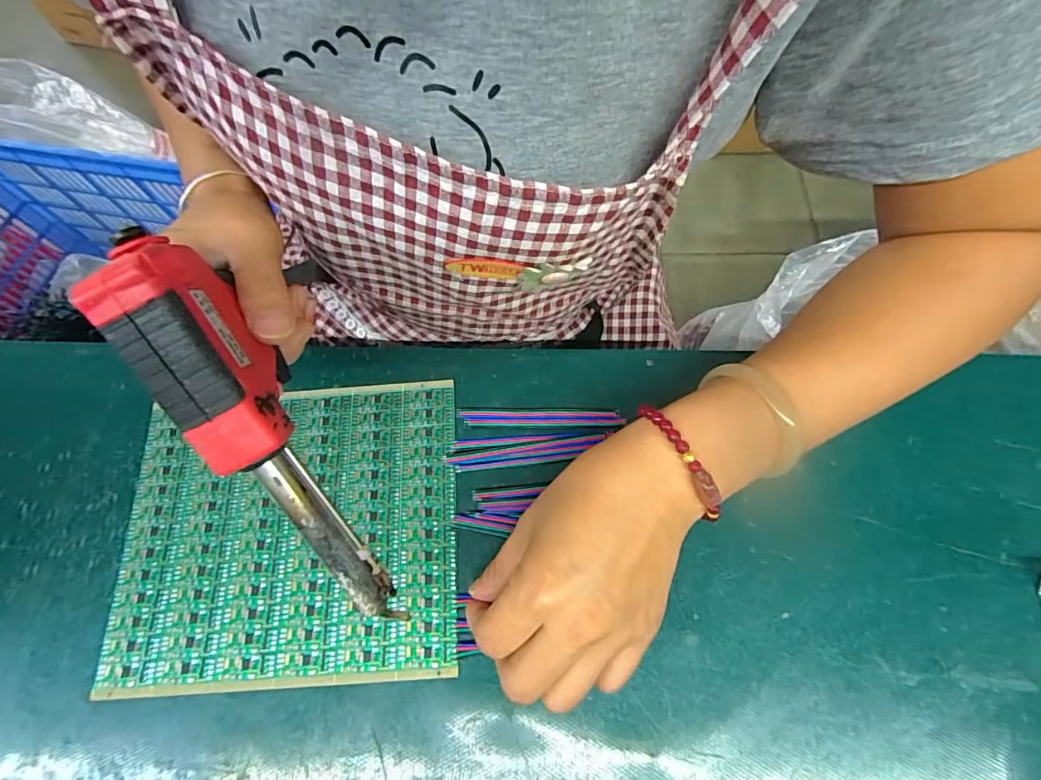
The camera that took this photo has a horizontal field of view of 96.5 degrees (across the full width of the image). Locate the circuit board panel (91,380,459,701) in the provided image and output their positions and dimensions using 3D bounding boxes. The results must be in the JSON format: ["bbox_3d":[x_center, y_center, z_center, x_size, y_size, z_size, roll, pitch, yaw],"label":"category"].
[{"bbox_3d":[-0.134,0.078,0.270,0.192,0.004,0.163,-4,69,1],"label":"circuit board panel"}]

